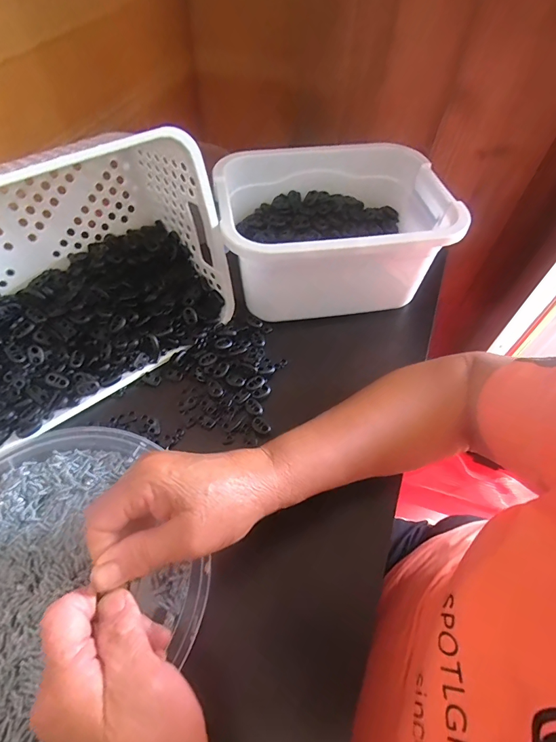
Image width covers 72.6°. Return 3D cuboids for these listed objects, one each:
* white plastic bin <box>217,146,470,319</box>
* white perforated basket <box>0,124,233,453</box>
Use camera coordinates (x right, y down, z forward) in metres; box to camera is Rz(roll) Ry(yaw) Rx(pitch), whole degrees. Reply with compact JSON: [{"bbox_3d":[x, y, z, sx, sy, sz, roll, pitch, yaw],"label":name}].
[{"bbox_3d":[0.059,-0.162,0.447,0.242,0.109,0.187,-7,56,-7],"label":"white plastic bin"},{"bbox_3d":[-0.211,-0.080,0.351,0.306,0.167,0.144,-33,63,-22],"label":"white perforated basket"}]

